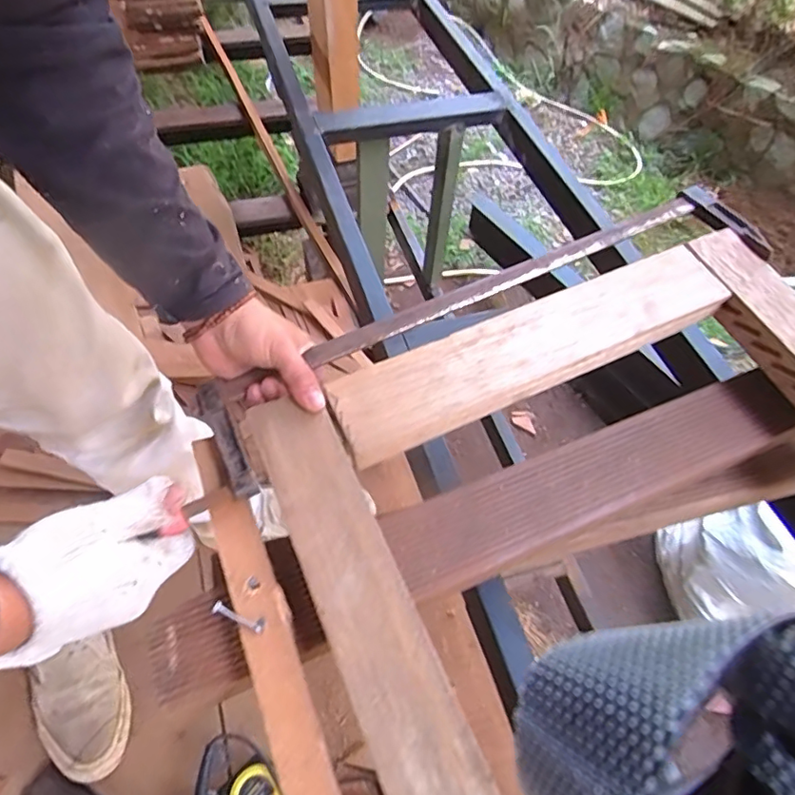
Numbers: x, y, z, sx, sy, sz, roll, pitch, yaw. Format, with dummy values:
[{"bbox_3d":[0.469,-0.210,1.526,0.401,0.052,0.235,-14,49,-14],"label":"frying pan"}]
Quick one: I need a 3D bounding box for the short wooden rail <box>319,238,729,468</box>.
[{"bbox_3d":[0.122,-0.046,0.484,0.374,0.031,0.075,-23,63,-13],"label":"short wooden rail"}]

